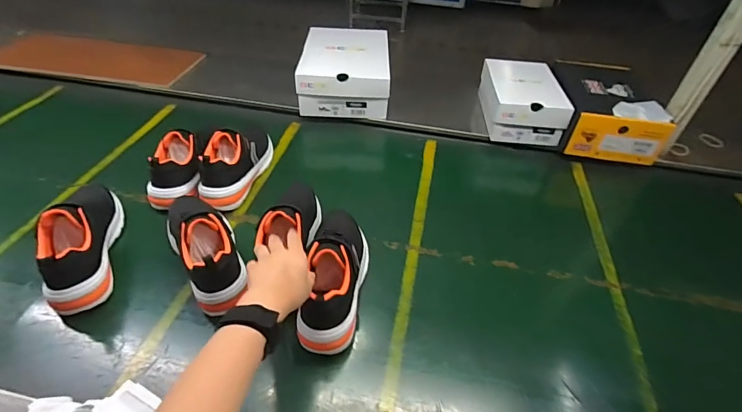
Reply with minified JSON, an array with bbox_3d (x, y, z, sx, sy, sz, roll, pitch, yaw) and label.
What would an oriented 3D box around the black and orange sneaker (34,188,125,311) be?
[{"bbox_3d":[-0.475,0.040,0.638,0.080,0.108,0.243,-11,44,-14],"label":"black and orange sneaker"}]

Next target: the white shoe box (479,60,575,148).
[{"bbox_3d":[0.383,-0.273,1.008,0.171,0.098,0.258,5,43,4],"label":"white shoe box"}]

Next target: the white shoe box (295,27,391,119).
[{"bbox_3d":[-0.065,-0.366,1.069,0.228,0.122,0.286,1,43,0],"label":"white shoe box"}]

